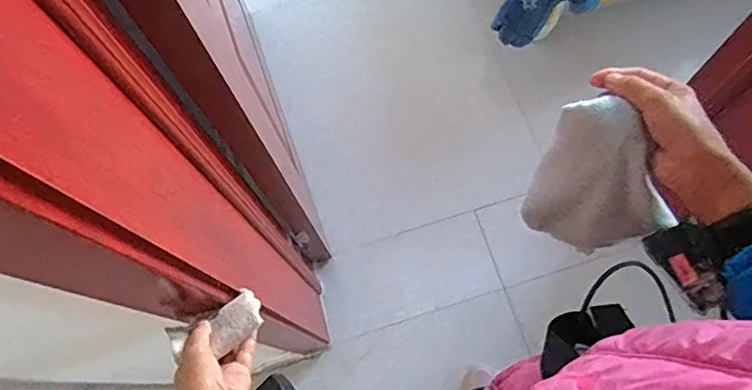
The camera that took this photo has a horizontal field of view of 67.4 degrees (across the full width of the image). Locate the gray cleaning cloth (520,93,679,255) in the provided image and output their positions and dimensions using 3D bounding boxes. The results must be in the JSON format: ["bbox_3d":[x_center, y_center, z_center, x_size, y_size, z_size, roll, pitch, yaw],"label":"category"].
[{"bbox_3d":[0.214,-0.015,0.526,0.115,0.050,0.142,23,118,25],"label":"gray cleaning cloth"}]

